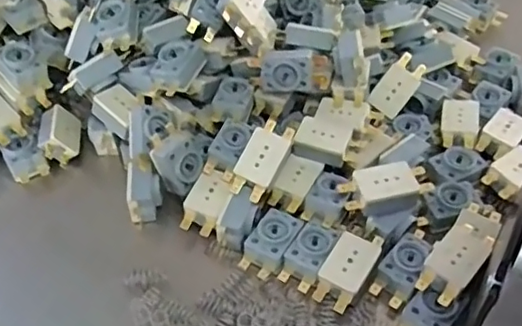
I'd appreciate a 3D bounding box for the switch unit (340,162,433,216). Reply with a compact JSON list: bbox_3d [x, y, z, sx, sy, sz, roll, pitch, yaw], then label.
[{"bbox_3d":[0.082,0.019,0.375,0.055,0.027,0.025,-10,48,-7],"label":"switch unit"}]

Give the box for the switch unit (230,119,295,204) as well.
[{"bbox_3d":[0.001,-0.003,0.393,0.028,0.016,0.057,27,80,2],"label":"switch unit"}]

